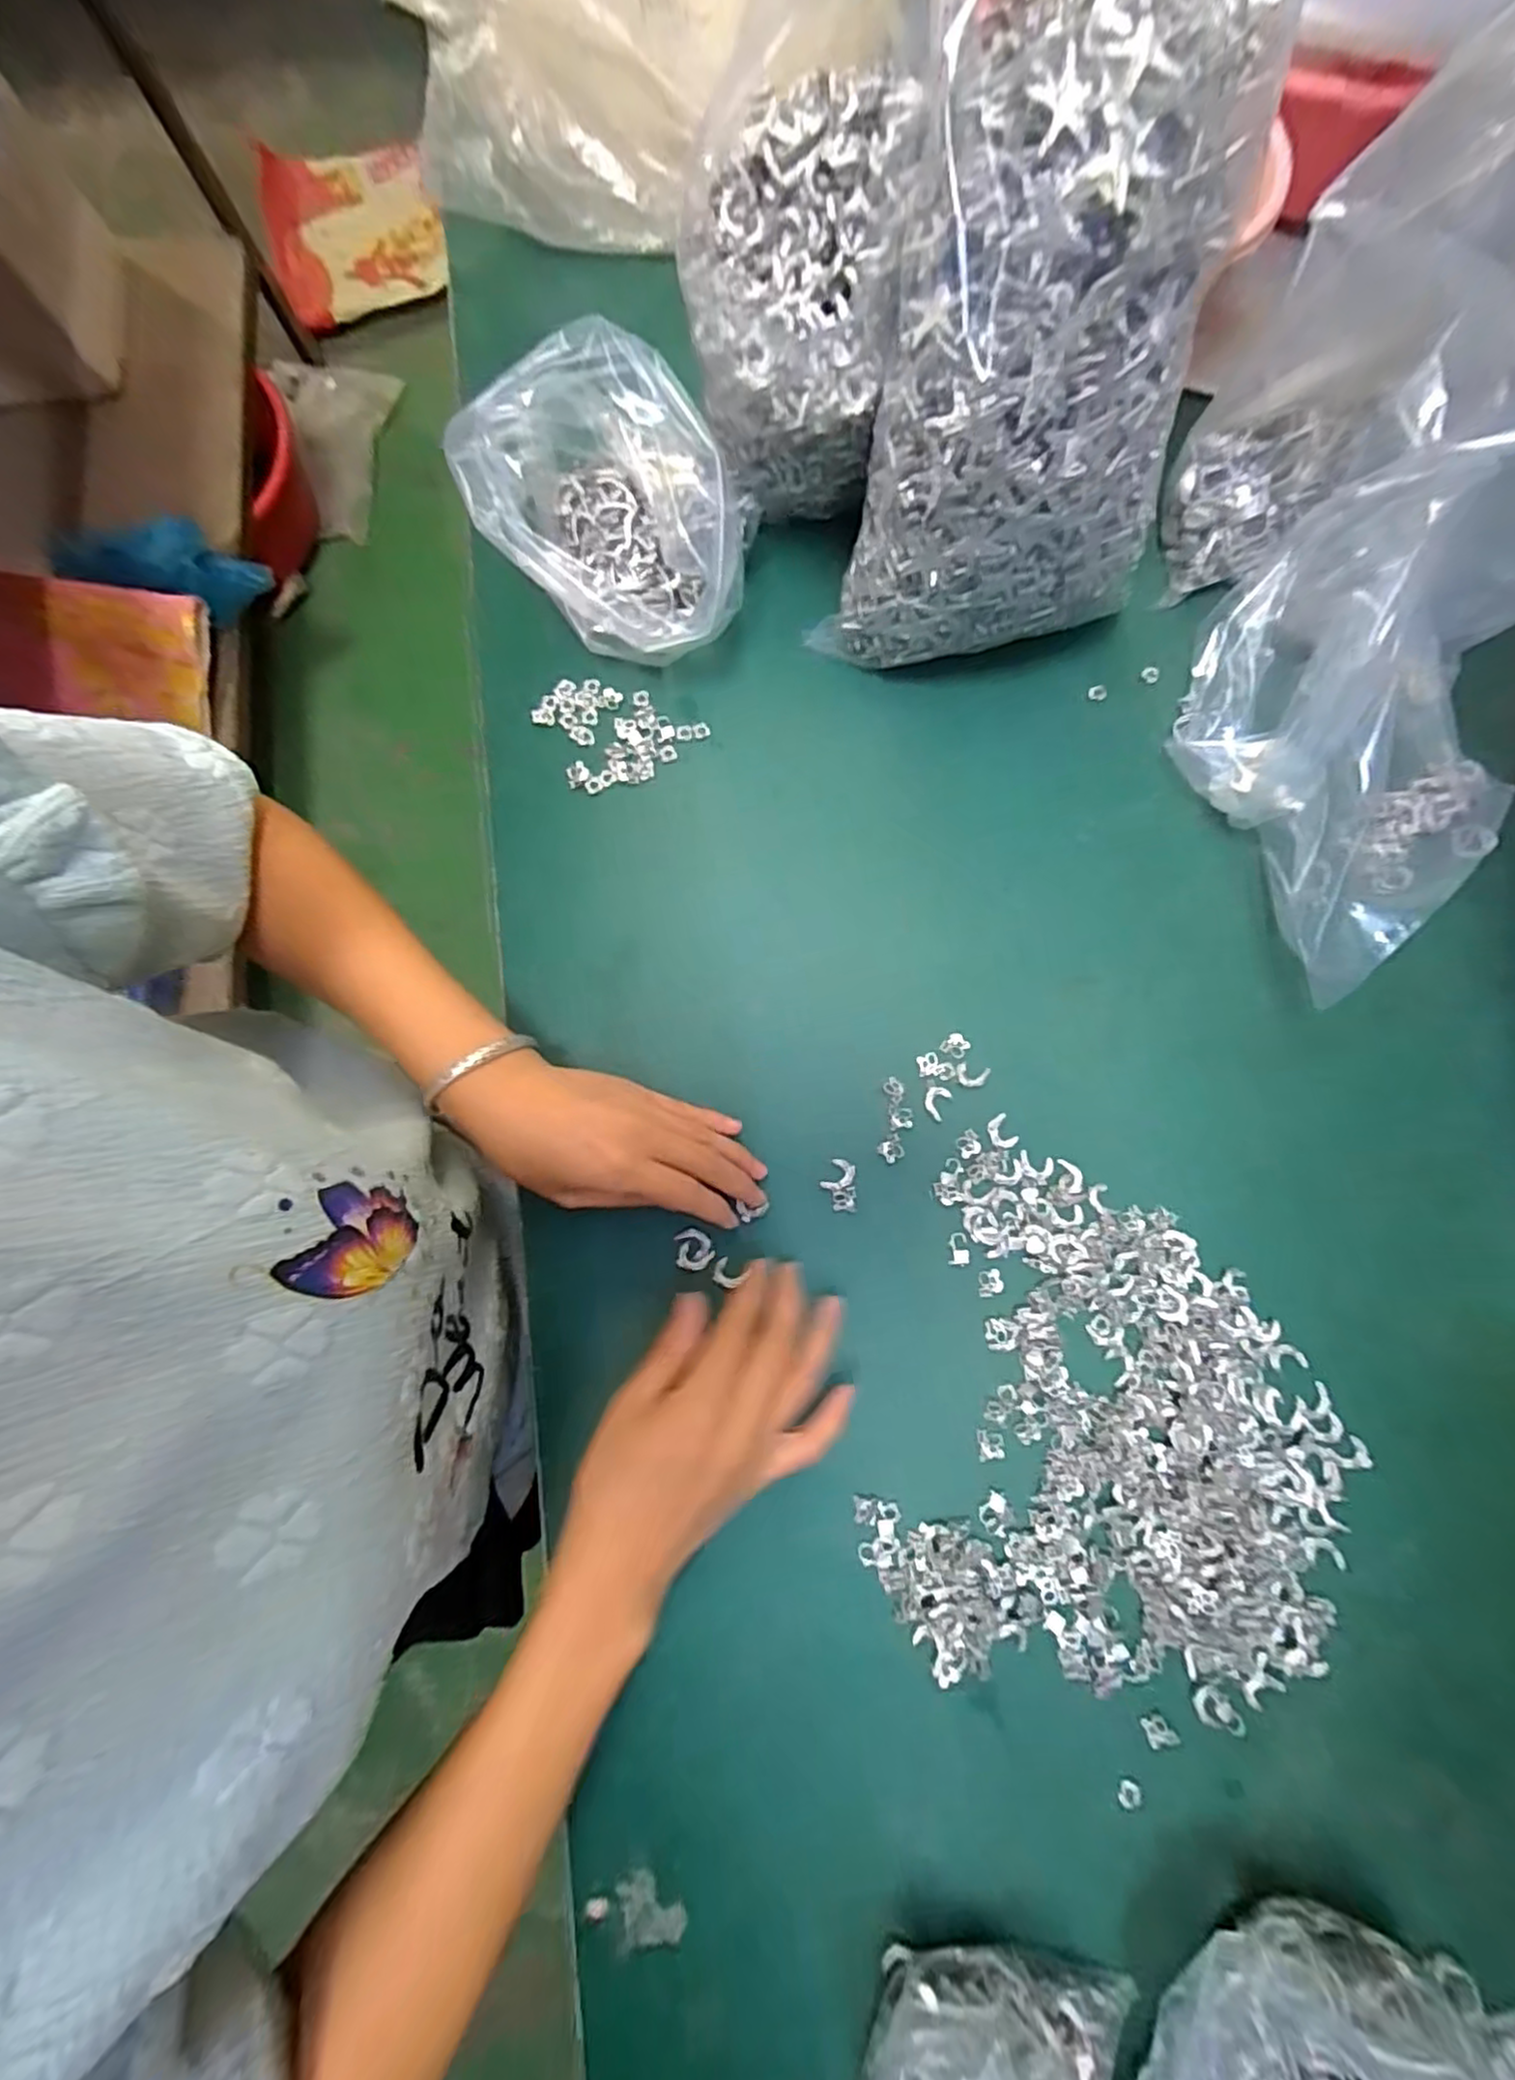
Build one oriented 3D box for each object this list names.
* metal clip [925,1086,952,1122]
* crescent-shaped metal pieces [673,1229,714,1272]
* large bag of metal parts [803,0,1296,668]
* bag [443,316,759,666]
[{"bbox_3d":[0.103,0.035,0.392,0.013,0.004,0.018,29,80,5],"label":"metal clip"},{"bbox_3d":[-0.035,0.114,0.374,0.020,0.004,0.021,0,79,0],"label":"crescent-shaped metal pieces"},{"bbox_3d":[0.134,-0.319,0.319,0.164,0.282,0.152,13,81,3],"label":"large bag of metal parts"},{"bbox_3d":[-0.083,-0.301,0.398,0.153,0.111,0.114,14,79,2],"label":"bag"}]

